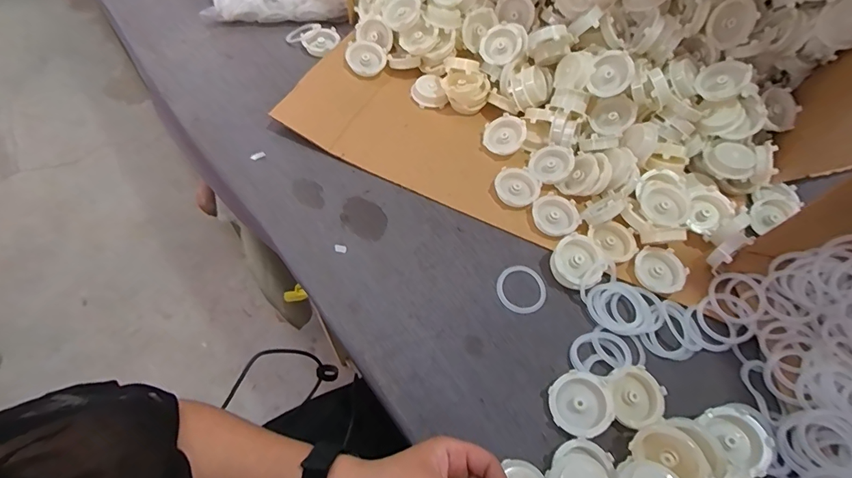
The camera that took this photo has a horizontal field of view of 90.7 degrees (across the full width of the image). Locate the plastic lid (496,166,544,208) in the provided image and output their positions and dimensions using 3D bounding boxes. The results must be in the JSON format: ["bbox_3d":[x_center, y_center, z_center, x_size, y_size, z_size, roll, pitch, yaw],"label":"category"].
[{"bbox_3d":[0.121,-0.070,0.556,0.053,0.017,0.054,2,61,-3],"label":"plastic lid"}]

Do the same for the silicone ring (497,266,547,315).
[{"bbox_3d":[0.111,0.058,0.490,0.057,0.004,0.059,2,61,-3],"label":"silicone ring"}]

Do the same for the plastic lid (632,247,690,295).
[{"bbox_3d":[0.279,0.038,0.506,0.056,0.021,0.058,2,61,-3],"label":"plastic lid"}]

